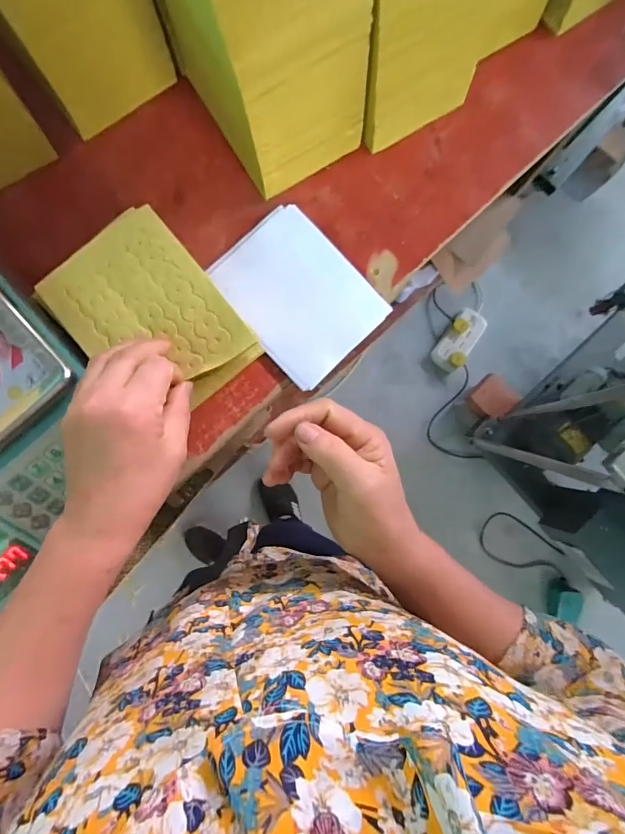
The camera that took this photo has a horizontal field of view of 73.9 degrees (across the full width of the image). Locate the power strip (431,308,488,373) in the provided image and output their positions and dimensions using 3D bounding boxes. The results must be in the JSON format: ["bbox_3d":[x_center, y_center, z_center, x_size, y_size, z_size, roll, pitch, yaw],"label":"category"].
[{"bbox_3d":[0.476,-0.249,1.343,0.105,0.060,0.208,37,85,-1],"label":"power strip"}]

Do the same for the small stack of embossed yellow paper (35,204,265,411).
[{"bbox_3d":[-0.134,-0.082,0.340,0.116,0.025,0.166,-41,90,-5],"label":"small stack of embossed yellow paper"}]

